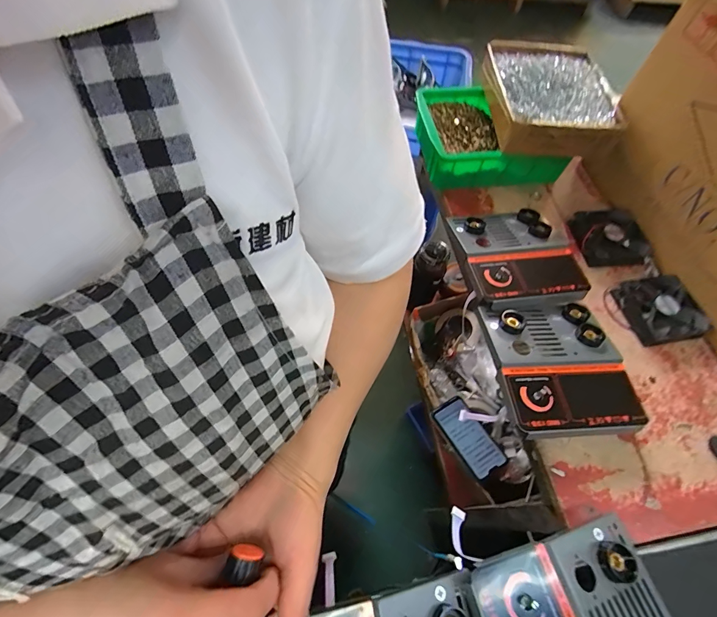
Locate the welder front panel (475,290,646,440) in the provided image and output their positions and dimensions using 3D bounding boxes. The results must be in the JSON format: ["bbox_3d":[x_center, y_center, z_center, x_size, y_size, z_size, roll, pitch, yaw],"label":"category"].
[{"bbox_3d":[0.241,0.069,0.453,0.157,0.039,0.171,-3,62,-8],"label":"welder front panel"}]

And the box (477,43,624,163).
[{"bbox_3d":[0.305,-0.337,0.602,0.183,0.063,0.231,2,62,-5],"label":"box"}]

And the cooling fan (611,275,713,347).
[{"bbox_3d":[0.414,0.000,0.508,0.090,0.033,0.093,-6,59,-8],"label":"cooling fan"}]

